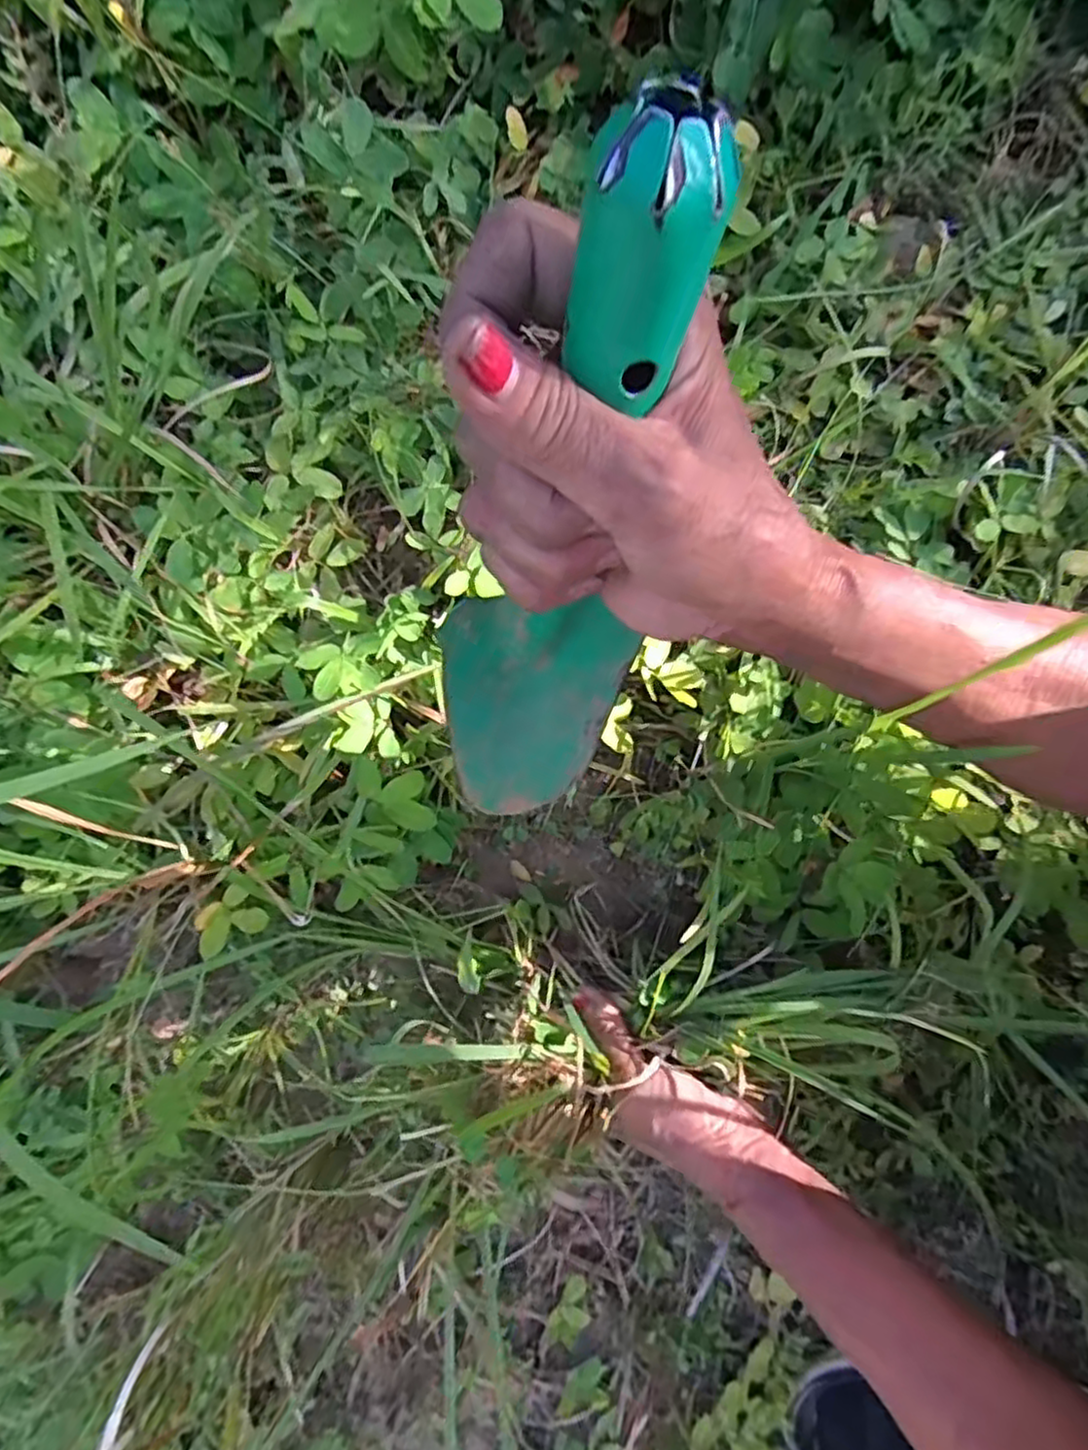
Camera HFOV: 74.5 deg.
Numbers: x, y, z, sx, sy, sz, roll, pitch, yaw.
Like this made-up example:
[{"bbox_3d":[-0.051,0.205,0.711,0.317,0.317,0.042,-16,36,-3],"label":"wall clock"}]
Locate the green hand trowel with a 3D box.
[{"bbox_3d":[0.004,-0.034,0.222,0.066,0.254,0.026,-18,67,-15],"label":"green hand trowel"}]

